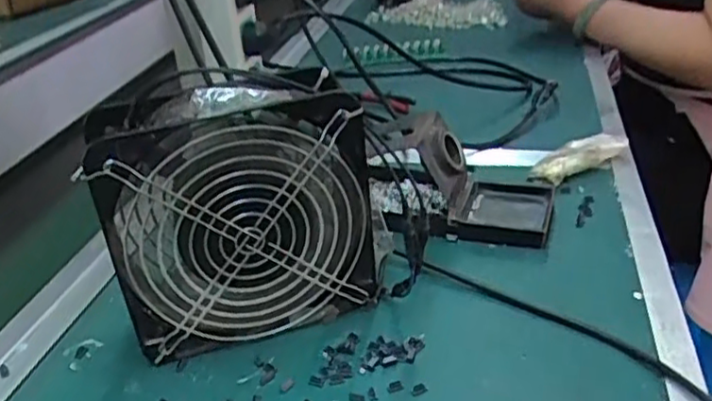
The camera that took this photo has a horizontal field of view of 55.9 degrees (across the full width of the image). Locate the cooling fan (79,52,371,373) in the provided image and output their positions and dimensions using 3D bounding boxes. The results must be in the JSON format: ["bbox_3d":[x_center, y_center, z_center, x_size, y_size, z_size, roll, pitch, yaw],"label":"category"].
[{"bbox_3d":[-0.067,0.006,0.405,0.155,0.155,0.061,-13,31,-14],"label":"cooling fan"}]

